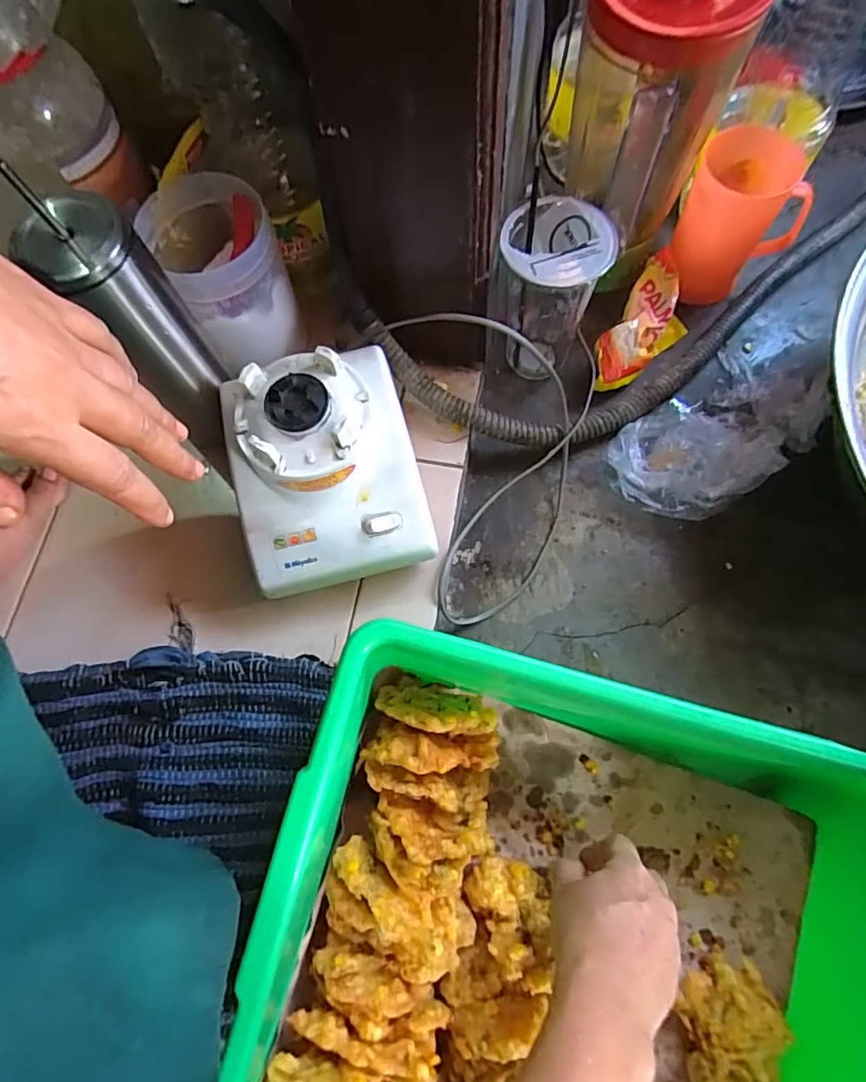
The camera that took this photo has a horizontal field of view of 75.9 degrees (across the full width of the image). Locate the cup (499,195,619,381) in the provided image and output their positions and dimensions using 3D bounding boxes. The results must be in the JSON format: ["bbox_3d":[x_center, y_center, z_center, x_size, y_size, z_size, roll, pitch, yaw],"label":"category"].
[{"bbox_3d":[0.102,-0.218,0.508,0.084,0.156,0.082,0,73,1],"label":"cup"}]

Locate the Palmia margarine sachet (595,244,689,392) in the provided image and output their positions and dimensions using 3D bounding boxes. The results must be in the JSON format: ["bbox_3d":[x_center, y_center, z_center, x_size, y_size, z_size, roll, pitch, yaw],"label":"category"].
[{"bbox_3d":[0.207,-0.206,0.541,0.064,0.044,0.138,29,76,10],"label":"Palmia margarine sachet"}]

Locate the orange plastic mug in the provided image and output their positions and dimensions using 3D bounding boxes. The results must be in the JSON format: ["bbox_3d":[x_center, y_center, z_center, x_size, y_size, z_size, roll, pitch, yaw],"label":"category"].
[{"bbox_3d":[0.286,-0.310,0.538,0.126,0.125,0.086,-11,73,-2],"label":"orange plastic mug"}]

